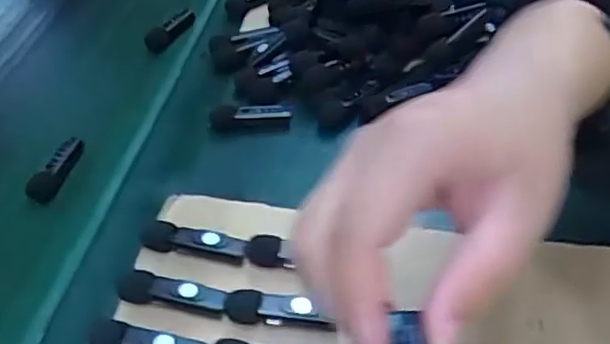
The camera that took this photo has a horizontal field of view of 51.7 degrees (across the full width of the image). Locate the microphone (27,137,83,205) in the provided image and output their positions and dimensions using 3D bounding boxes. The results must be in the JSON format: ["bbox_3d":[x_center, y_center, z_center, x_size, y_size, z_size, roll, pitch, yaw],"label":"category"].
[{"bbox_3d":[-0.193,-0.004,0.490,0.020,0.019,0.061,2,45,8],"label":"microphone"}]

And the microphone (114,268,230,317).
[{"bbox_3d":[-0.078,0.071,0.366,0.066,0.016,0.017,9,48,10],"label":"microphone"}]

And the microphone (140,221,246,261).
[{"bbox_3d":[-0.069,0.044,0.392,0.066,0.017,0.017,5,47,7],"label":"microphone"}]

